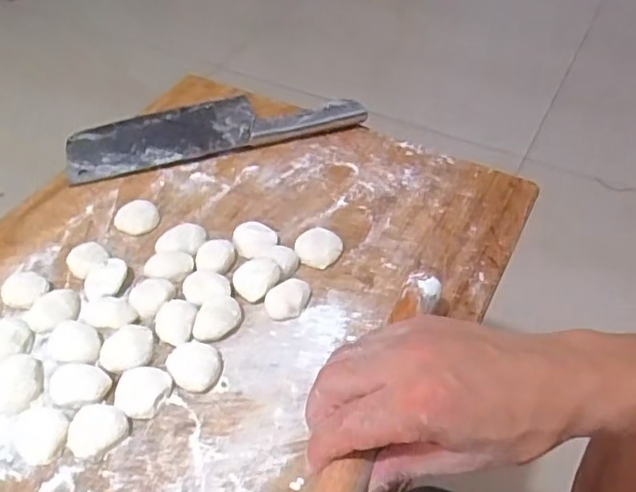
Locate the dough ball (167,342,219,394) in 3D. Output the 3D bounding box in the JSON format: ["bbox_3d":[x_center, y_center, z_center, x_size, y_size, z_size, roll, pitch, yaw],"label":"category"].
[{"bbox_3d":[-0.083,0.080,0.402,0.030,0.012,0.035,-31,53,-26],"label":"dough ball"}]

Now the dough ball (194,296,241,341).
[{"bbox_3d":[-0.071,0.052,0.431,0.029,0.011,0.037,6,47,6],"label":"dough ball"}]

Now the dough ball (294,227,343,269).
[{"bbox_3d":[0.001,0.001,0.485,0.037,0.009,0.036,0,46,0],"label":"dough ball"}]

